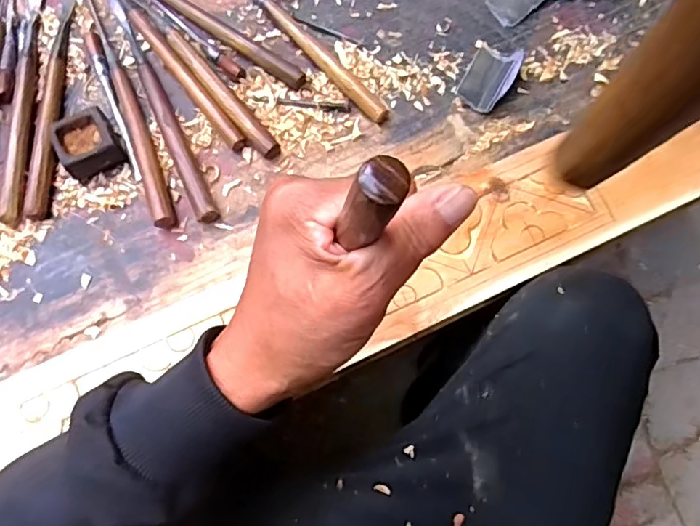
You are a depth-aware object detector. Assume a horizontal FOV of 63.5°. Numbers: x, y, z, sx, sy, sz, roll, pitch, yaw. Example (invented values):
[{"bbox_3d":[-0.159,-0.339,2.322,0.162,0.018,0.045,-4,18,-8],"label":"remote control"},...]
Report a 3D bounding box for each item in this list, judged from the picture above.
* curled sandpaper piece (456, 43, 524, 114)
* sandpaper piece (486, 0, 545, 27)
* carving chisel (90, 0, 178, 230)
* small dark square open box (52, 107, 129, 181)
[{"bbox_3d":[0.128,-0.171,0.515,0.042,0.009,0.076,25,75,5],"label":"curled sandpaper piece"},{"bbox_3d":[0.162,-0.252,0.541,0.059,0.004,0.036,-37,77,-5],"label":"sandpaper piece"},{"bbox_3d":[-0.194,-0.140,0.495,0.017,0.018,0.243,-20,76,-7],"label":"carving chisel"},{"bbox_3d":[-0.222,-0.101,0.481,0.048,0.024,0.045,-30,78,-10],"label":"small dark square open box"}]

